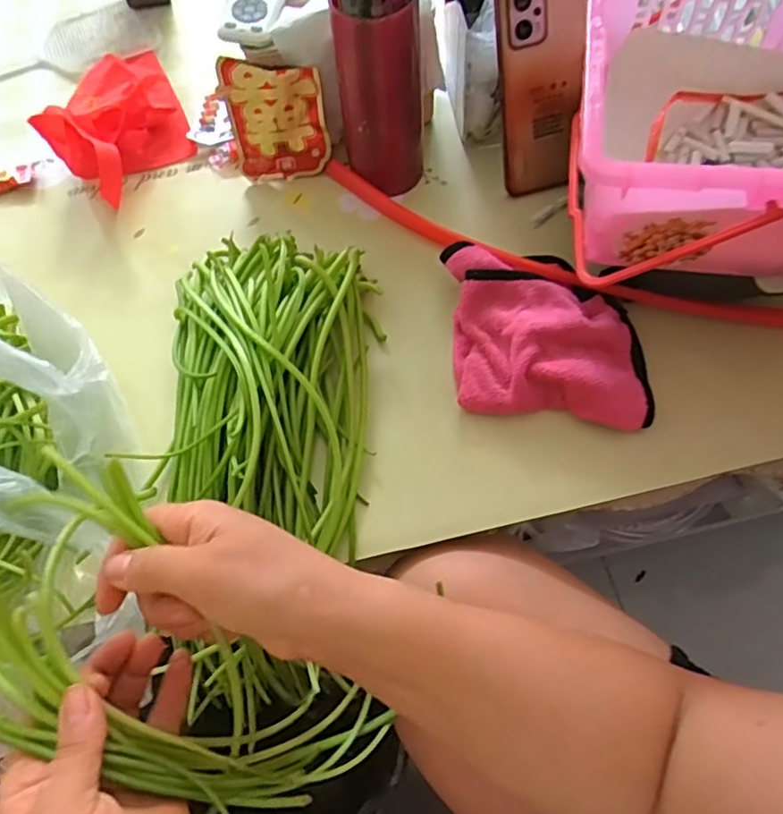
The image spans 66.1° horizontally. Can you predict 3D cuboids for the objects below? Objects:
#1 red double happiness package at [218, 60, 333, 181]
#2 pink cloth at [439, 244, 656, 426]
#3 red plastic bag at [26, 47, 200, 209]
[{"bbox_3d":[-0.100,-0.251,0.534,0.086,0.098,0.011,-1,42,6],"label":"red double happiness package"},{"bbox_3d":[0.117,-0.059,0.455,0.141,0.041,0.152,-3,64,2],"label":"pink cloth"},{"bbox_3d":[-0.270,-0.289,0.580,0.123,0.060,0.216,-24,65,-8],"label":"red plastic bag"}]

